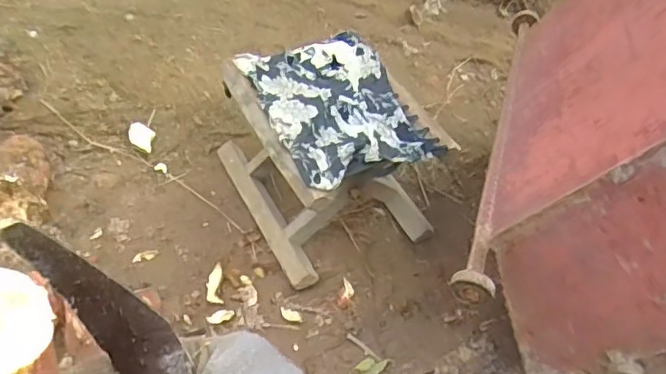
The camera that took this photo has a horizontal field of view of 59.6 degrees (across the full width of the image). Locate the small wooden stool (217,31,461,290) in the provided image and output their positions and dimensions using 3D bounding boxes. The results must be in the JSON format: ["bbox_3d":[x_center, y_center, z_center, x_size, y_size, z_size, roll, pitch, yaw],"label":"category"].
[{"bbox_3d":[-0.011,-0.042,0.821,0.211,0.217,0.278,-18,50,-23],"label":"small wooden stool"}]

